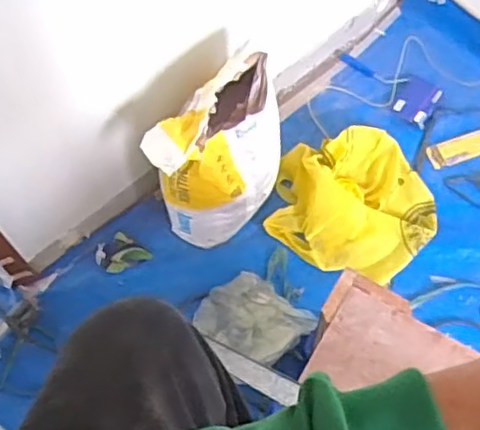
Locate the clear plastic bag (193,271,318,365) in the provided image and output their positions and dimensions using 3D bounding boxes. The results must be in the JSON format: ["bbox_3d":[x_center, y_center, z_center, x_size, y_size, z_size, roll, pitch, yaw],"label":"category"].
[{"bbox_3d":[0.024,0.236,1.552,0.230,0.057,0.195,35,70,17],"label":"clear plastic bag"}]

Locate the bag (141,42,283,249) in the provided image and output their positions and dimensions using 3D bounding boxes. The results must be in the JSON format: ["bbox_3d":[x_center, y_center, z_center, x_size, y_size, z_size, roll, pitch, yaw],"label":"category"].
[{"bbox_3d":[-0.040,-0.116,1.452,0.297,0.453,0.156,-30,67,-12],"label":"bag"}]

